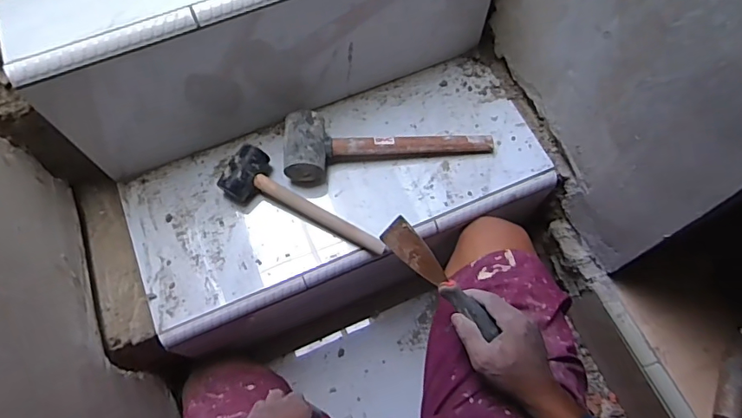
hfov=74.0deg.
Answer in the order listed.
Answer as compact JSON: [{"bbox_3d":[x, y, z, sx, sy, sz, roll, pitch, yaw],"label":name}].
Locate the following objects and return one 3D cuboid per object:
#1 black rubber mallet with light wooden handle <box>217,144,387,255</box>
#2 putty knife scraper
[{"bbox_3d":[-0.096,0.004,0.686,0.245,0.050,0.074,32,71,12],"label":"black rubber mallet with light wooden handle"},{"bbox_3d":[0.080,0.080,0.570,0.020,0.060,0.167,-41,78,-15],"label":"putty knife scraper"}]

